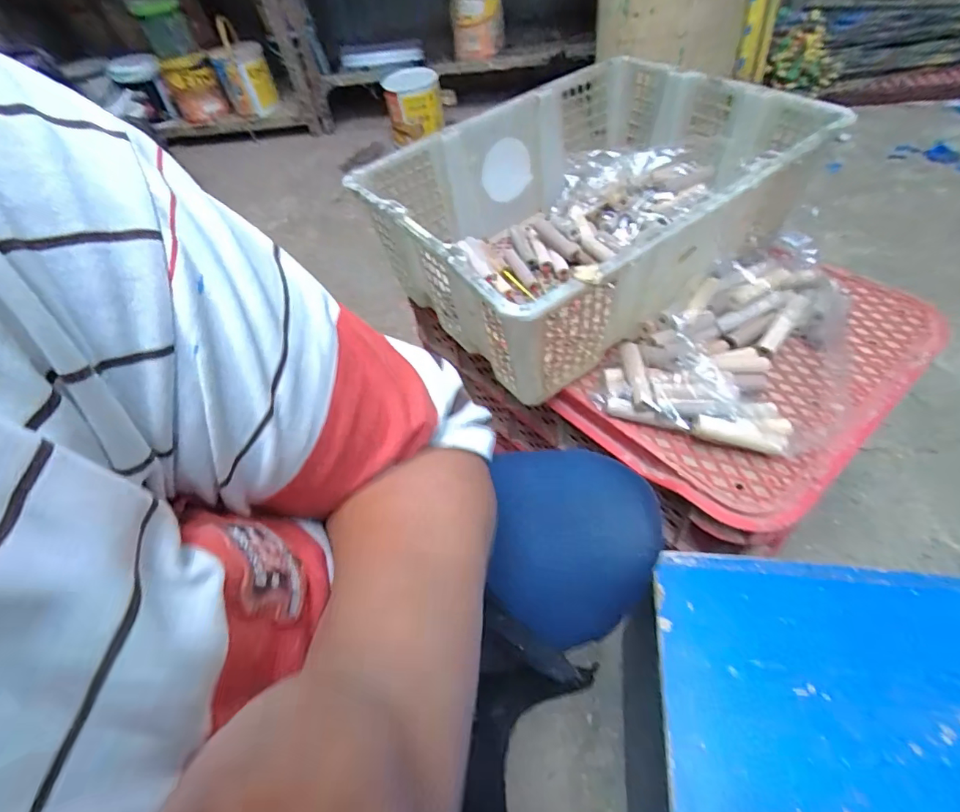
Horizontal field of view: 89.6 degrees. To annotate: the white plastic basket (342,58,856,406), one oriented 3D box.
[{"bbox_3d":[0.130,-0.256,0.615,0.491,0.166,0.356,-35,55,-16],"label":"white plastic basket"}]

